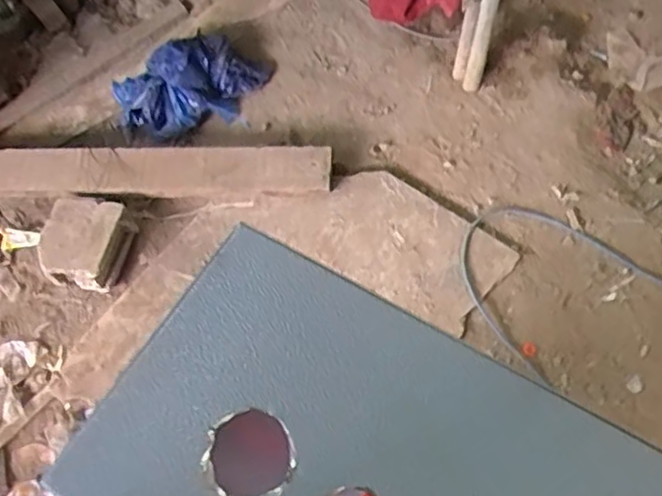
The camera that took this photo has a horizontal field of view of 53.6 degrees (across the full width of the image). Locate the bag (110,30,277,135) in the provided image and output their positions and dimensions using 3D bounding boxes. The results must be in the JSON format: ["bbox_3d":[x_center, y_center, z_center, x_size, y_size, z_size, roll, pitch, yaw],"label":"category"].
[{"bbox_3d":[-0.346,-0.448,1.680,0.399,0.177,0.219,-35,66,-14],"label":"bag"}]

